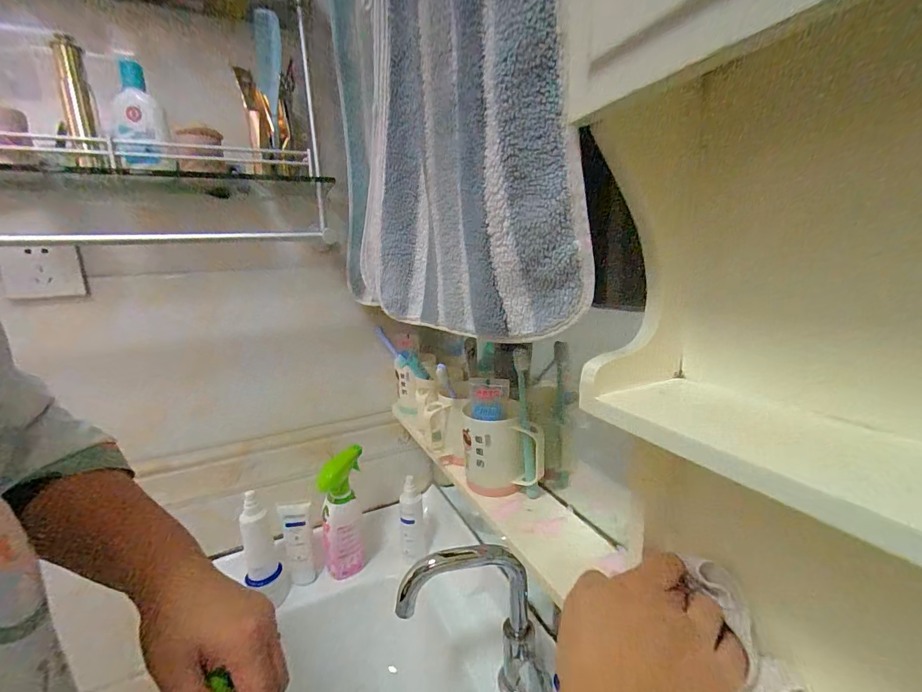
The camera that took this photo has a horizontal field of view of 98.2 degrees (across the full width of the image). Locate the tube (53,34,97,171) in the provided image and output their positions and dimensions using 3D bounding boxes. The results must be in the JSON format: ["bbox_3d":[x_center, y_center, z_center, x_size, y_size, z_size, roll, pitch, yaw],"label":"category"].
[{"bbox_3d":[-0.471,-0.300,0.492,0.036,0.147,0.027,9,17,43],"label":"tube"}]

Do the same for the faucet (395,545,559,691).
[{"bbox_3d":[0.016,0.367,0.505,0.180,0.248,0.064,-3,13,-2],"label":"faucet"}]

